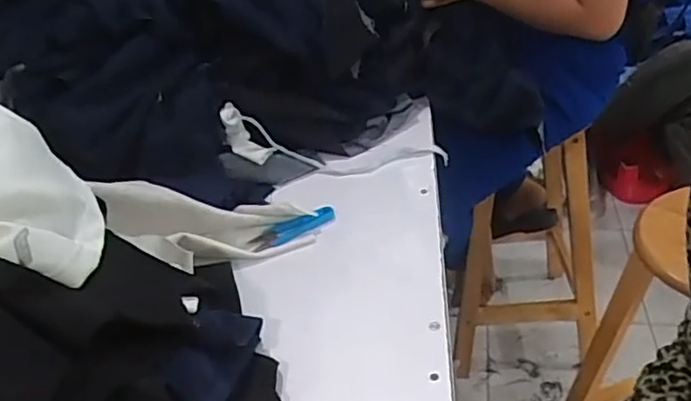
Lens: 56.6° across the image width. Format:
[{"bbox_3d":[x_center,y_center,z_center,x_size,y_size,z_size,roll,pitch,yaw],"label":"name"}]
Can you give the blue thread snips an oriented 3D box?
[{"bbox_3d":[-0.065,0.034,0.809,0.111,0.017,0.024,-18,35,-16],"label":"blue thread snips"}]

